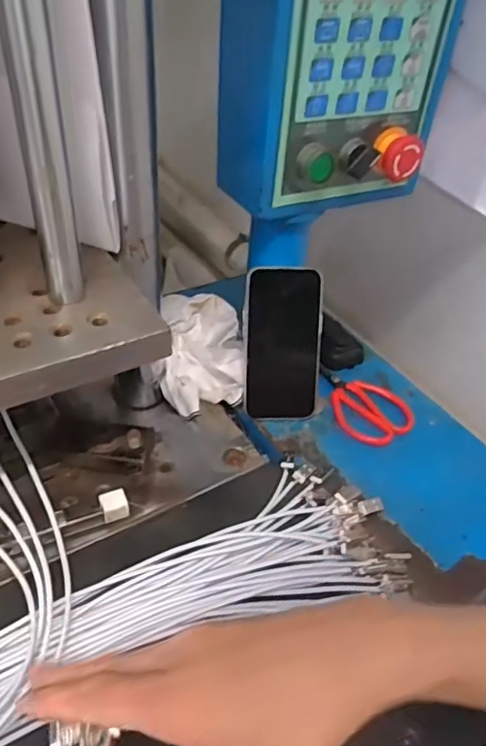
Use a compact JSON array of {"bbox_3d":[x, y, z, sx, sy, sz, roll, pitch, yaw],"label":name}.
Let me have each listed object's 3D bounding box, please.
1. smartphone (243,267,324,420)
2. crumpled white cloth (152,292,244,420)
[{"bbox_3d":[0.040,-0.027,0.545,0.075,0.146,0.010,-2,9,-4],"label":"smartphone"},{"bbox_3d":[-0.044,-0.026,0.597,0.086,0.055,0.156,4,41,-3],"label":"crumpled white cloth"}]

